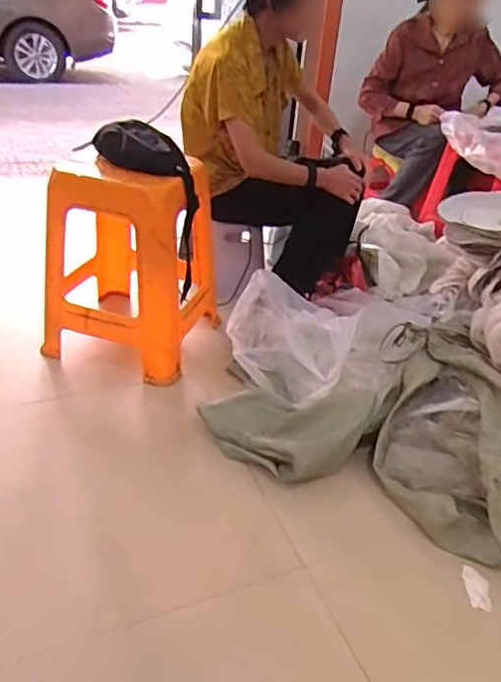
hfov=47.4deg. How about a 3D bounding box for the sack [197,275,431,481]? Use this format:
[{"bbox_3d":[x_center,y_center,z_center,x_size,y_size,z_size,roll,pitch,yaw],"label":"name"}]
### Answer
[{"bbox_3d":[0.146,0.078,1.338,0.441,0.205,0.505,13,32,11],"label":"sack"}]

